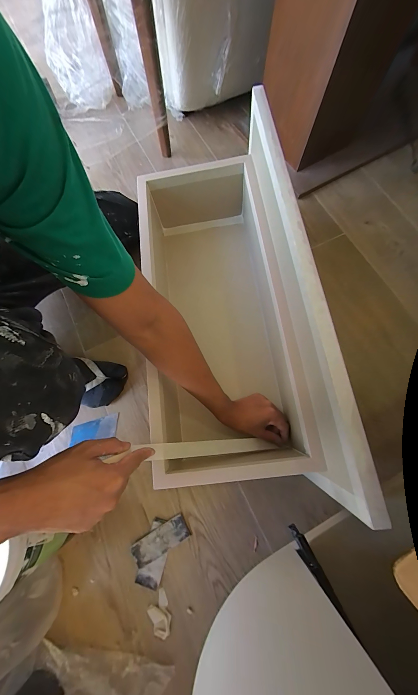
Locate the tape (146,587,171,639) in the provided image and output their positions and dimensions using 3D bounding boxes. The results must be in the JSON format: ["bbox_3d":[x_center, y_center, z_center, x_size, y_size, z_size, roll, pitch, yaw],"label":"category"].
[{"bbox_3d":[-0.094,0.506,0.465,0.037,0.006,0.068,-21,74,-7],"label":"tape"}]

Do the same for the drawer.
[{"bbox_3d":[0.021,-0.074,0.516,0.282,0.349,0.668,-8,73,-3],"label":"drawer"}]

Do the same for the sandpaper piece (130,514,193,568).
[{"bbox_3d":[-0.097,0.392,0.499,0.113,0.005,0.047,-26,80,-10],"label":"sandpaper piece"}]

